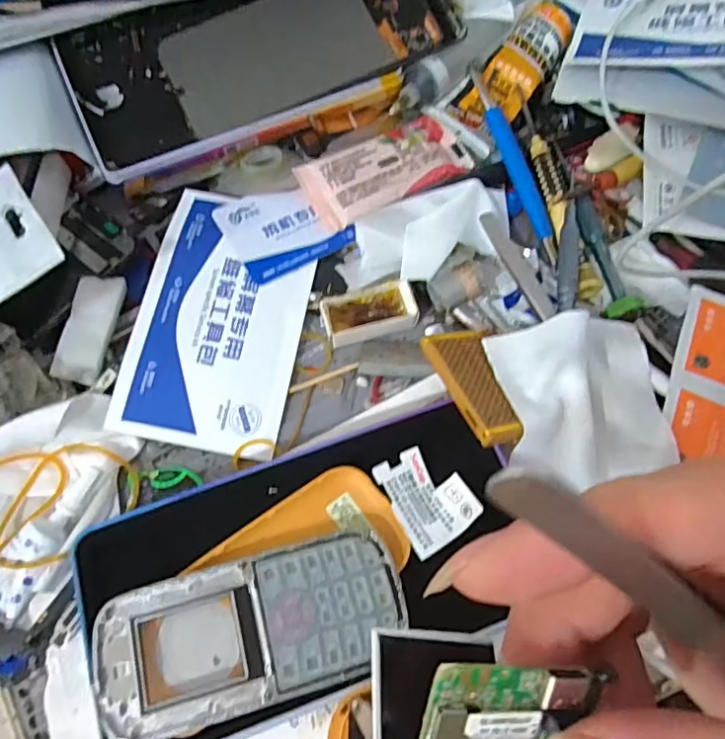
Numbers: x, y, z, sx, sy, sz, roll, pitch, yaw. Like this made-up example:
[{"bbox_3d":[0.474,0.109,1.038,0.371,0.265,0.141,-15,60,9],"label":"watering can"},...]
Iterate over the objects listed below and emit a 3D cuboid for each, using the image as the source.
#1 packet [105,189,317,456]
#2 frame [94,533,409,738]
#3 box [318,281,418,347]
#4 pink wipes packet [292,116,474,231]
[{"bbox_3d":[-0.072,-0.028,0.290,0.081,0.009,0.135,8,67,4],"label":"packet"},{"bbox_3d":[-0.043,0.103,0.224,0.118,0.014,0.052,-14,67,-5],"label":"frame"},{"bbox_3d":[0.004,-0.029,0.293,0.047,0.010,0.025,-17,67,-7],"label":"box"},{"bbox_3d":[0.014,-0.115,0.320,0.095,0.011,0.041,-30,69,-12],"label":"pink wipes packet"}]

